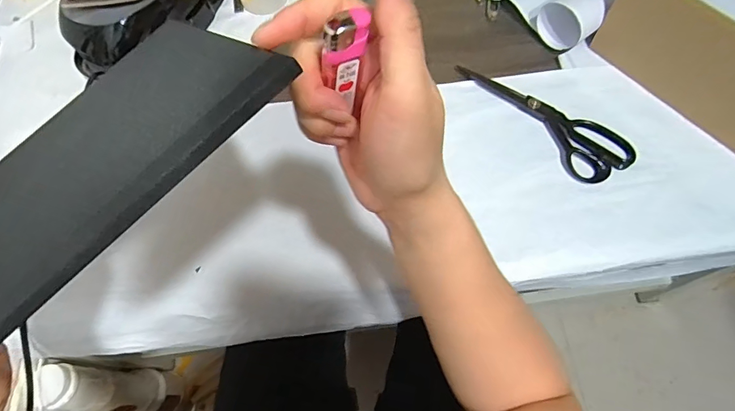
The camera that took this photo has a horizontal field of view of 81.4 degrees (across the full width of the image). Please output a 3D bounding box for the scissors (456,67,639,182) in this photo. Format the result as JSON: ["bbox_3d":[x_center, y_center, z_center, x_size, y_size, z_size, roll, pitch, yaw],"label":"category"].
[{"bbox_3d":[0.221,-0.117,0.555,0.075,0.016,0.243,-42,71,-15],"label":"scissors"}]

